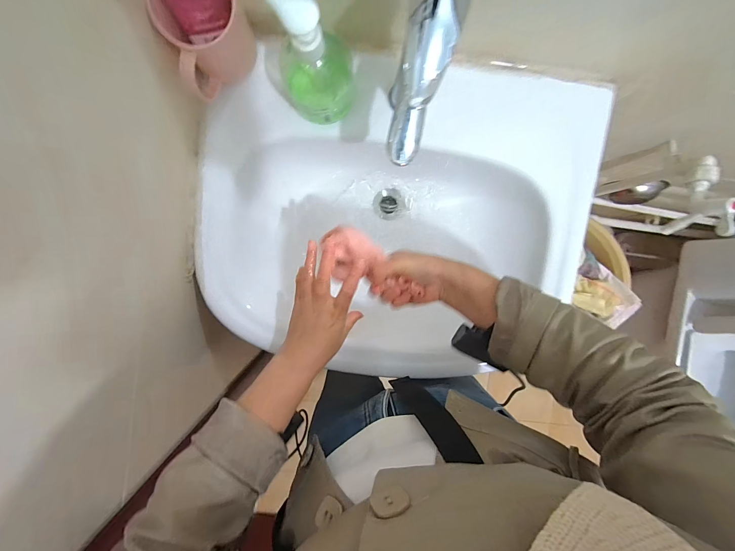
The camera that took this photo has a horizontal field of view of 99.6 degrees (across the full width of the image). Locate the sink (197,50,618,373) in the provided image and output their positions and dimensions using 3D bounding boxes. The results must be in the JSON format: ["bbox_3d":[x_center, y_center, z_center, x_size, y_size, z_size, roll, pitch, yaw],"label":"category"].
[{"bbox_3d":[0.034,-0.068,0.504,0.546,0.169,0.425,3,94,-4],"label":"sink"}]

